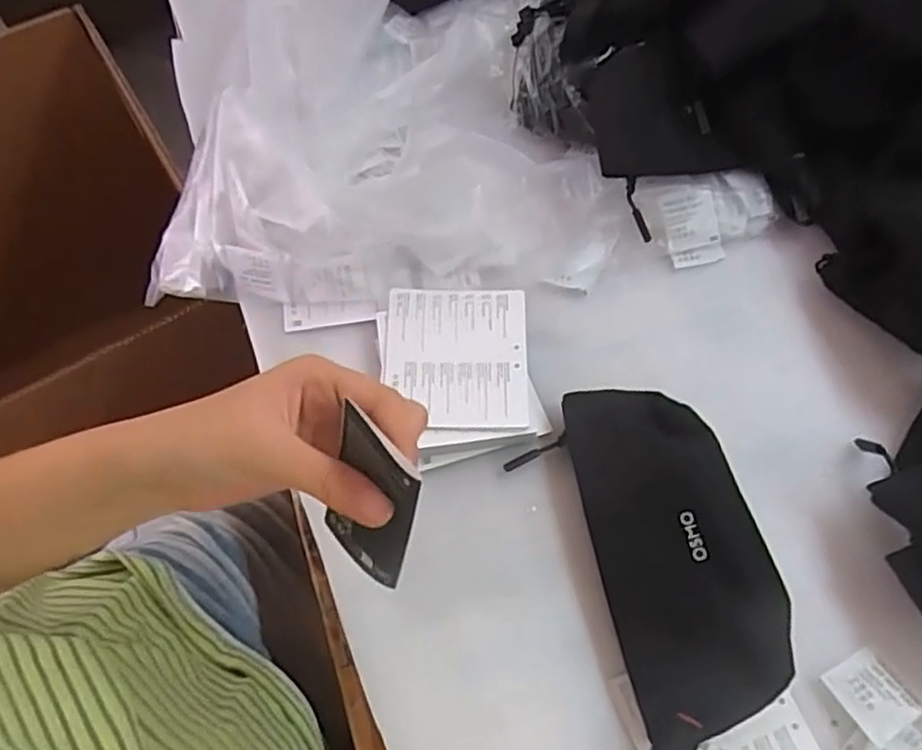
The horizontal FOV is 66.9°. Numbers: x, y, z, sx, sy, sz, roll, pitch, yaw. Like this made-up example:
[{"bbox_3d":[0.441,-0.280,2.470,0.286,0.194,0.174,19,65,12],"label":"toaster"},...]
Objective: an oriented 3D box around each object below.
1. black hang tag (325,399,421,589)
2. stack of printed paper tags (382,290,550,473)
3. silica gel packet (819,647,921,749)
[{"bbox_3d":[-0.038,0.054,0.293,0.010,0.090,0.045,-30,64,-35],"label":"black hang tag"},{"bbox_3d":[-0.001,-0.004,0.450,0.096,0.020,0.116,-9,64,-3],"label":"stack of printed paper tags"},{"bbox_3d":[0.220,0.170,0.373,0.035,0.008,0.039,-30,65,-11],"label":"silica gel packet"}]

